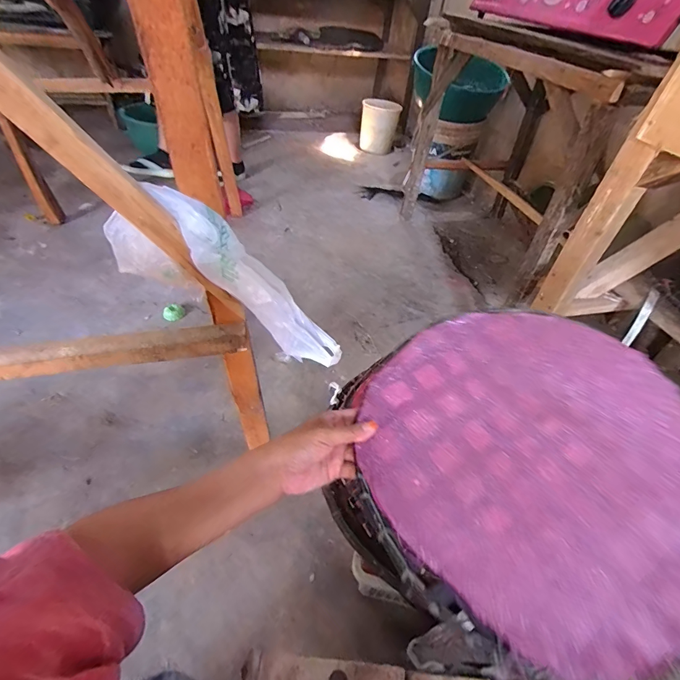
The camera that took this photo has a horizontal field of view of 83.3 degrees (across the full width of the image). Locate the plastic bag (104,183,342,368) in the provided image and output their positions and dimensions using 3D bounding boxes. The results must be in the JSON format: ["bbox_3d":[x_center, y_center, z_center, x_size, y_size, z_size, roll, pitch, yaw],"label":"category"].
[{"bbox_3d":[-0.110,-0.062,0.401,0.263,0.114,0.060,32,46,-2],"label":"plastic bag"}]

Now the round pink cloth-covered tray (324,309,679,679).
[{"bbox_3d":[0.184,0.116,0.386,0.355,0.029,0.339,-1,53,2],"label":"round pink cloth-covered tray"}]

